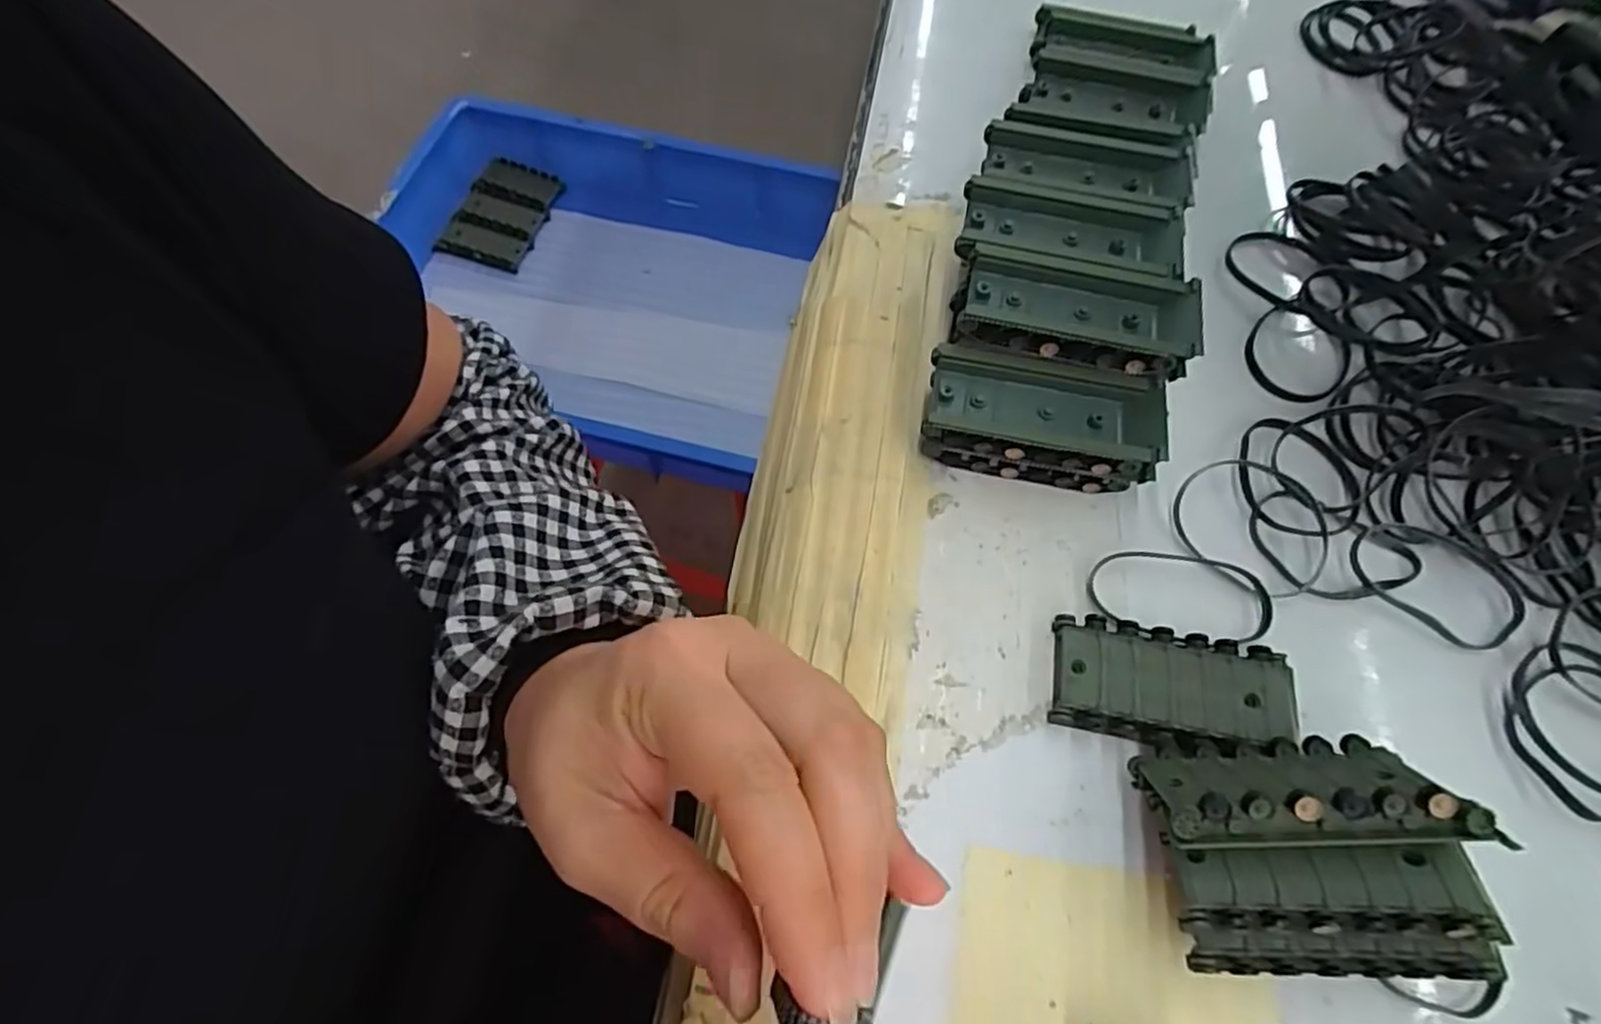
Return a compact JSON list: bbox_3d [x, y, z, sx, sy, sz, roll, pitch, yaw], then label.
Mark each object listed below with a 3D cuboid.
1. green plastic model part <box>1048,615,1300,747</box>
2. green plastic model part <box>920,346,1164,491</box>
[{"bbox_3d":[0.145,0.069,0.278,0.090,0.014,0.043,13,65,2],"label":"green plastic model part"},{"bbox_3d":[0.106,-0.040,0.318,0.098,0.034,0.041,11,64,2],"label":"green plastic model part"}]

